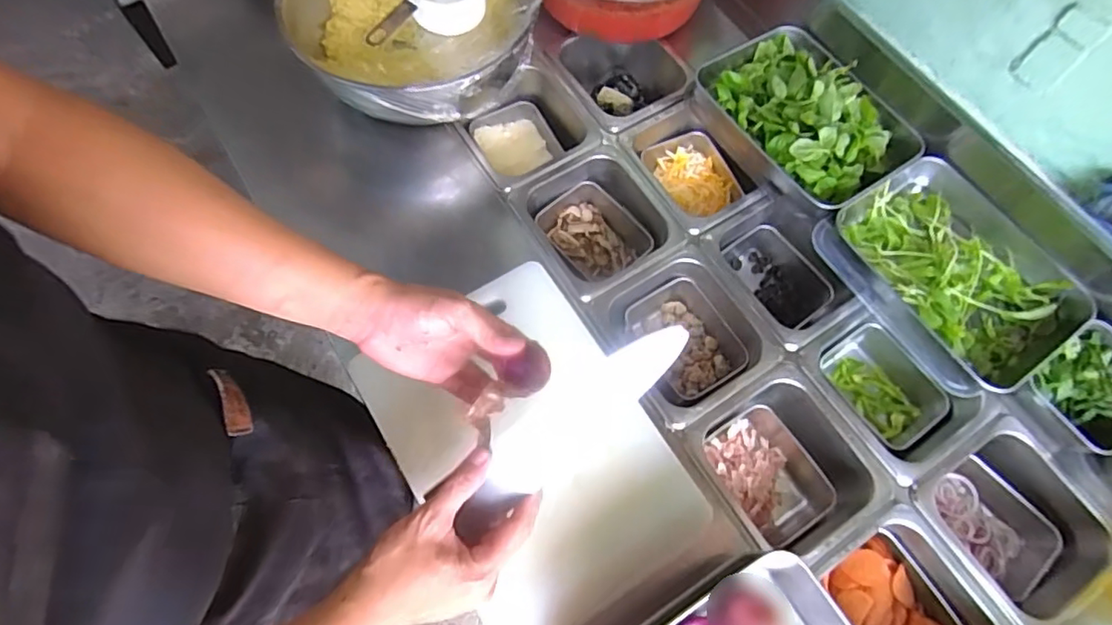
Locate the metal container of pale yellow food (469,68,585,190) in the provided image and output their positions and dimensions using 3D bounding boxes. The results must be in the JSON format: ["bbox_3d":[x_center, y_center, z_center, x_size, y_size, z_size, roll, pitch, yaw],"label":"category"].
[{"bbox_3d":[-0.048,-0.239,0.812,0.150,0.078,0.155,-33,73,-14],"label":"metal container of pale yellow food"}]

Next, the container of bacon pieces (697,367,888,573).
[{"bbox_3d":[0.245,0.176,0.665,0.159,0.099,0.172,-30,72,-13],"label":"container of bacon pieces"}]

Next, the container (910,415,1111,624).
[{"bbox_3d":[0.480,0.231,0.649,0.167,0.087,0.175,-30,72,-13],"label":"container"}]

